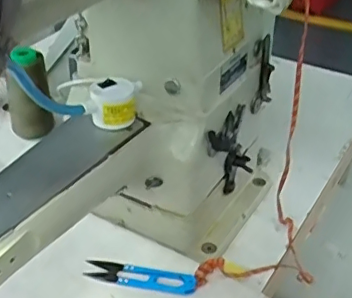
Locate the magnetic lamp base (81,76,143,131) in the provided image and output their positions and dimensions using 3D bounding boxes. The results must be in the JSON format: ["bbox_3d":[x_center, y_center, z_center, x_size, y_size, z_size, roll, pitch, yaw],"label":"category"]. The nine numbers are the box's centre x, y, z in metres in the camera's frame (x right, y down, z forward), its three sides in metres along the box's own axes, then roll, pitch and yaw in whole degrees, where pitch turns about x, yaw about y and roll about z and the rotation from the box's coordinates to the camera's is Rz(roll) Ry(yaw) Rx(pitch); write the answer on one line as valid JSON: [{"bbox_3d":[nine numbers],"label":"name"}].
[{"bbox_3d":[-0.052,-0.040,0.468,0.038,0.030,0.041,6,36,10],"label":"magnetic lamp base"}]

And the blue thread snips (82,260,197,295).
[{"bbox_3d":[-0.033,0.114,0.508,0.102,0.011,0.022,8,36,13],"label":"blue thread snips"}]

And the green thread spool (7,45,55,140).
[{"bbox_3d":[-0.179,-0.066,0.696,0.043,0.110,0.042,-1,35,1],"label":"green thread spool"}]

